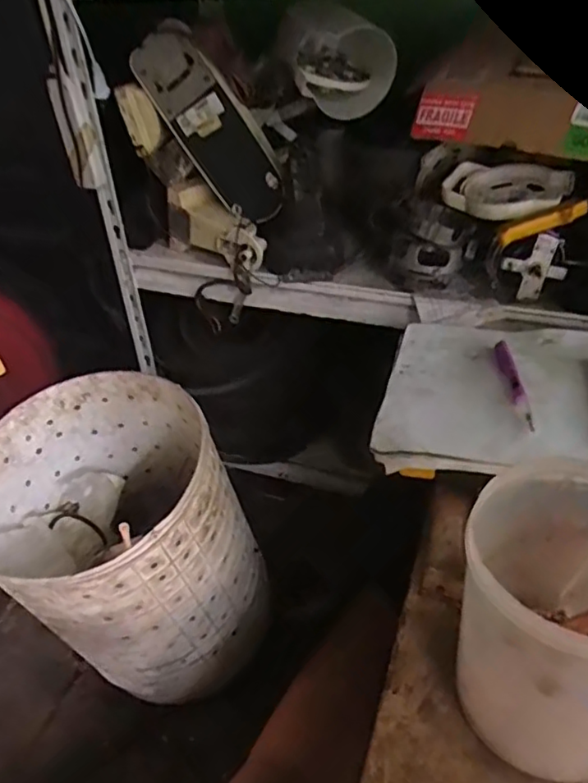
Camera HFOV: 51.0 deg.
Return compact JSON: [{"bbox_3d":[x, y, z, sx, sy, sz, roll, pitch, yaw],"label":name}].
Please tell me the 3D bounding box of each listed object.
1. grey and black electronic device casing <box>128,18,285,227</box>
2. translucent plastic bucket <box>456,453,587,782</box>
[{"bbox_3d":[-0.109,-0.352,0.834,0.105,0.263,0.051,-24,24,34],"label":"grey and black electronic device casing"},{"bbox_3d":[0.177,0.158,0.413,0.130,0.183,0.130,-3,36,2],"label":"translucent plastic bucket"}]

